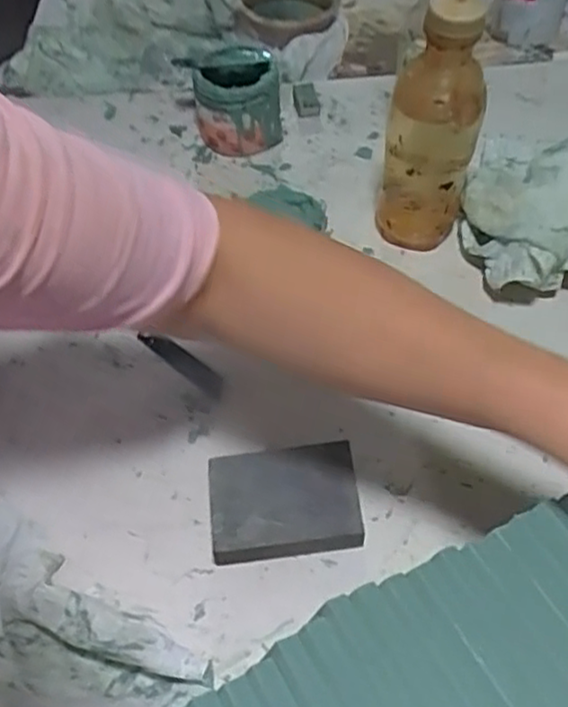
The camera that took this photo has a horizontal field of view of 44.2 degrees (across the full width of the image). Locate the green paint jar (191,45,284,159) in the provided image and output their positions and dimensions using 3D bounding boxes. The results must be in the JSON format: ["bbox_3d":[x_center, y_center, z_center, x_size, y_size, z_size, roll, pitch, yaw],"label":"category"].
[{"bbox_3d":[-0.045,-0.245,0.683,0.081,0.074,0.076,-2,55,2],"label":"green paint jar"}]

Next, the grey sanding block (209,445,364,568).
[{"bbox_3d":[0.000,0.099,0.471,0.096,0.026,0.069,-6,55,-1],"label":"grey sanding block"}]

